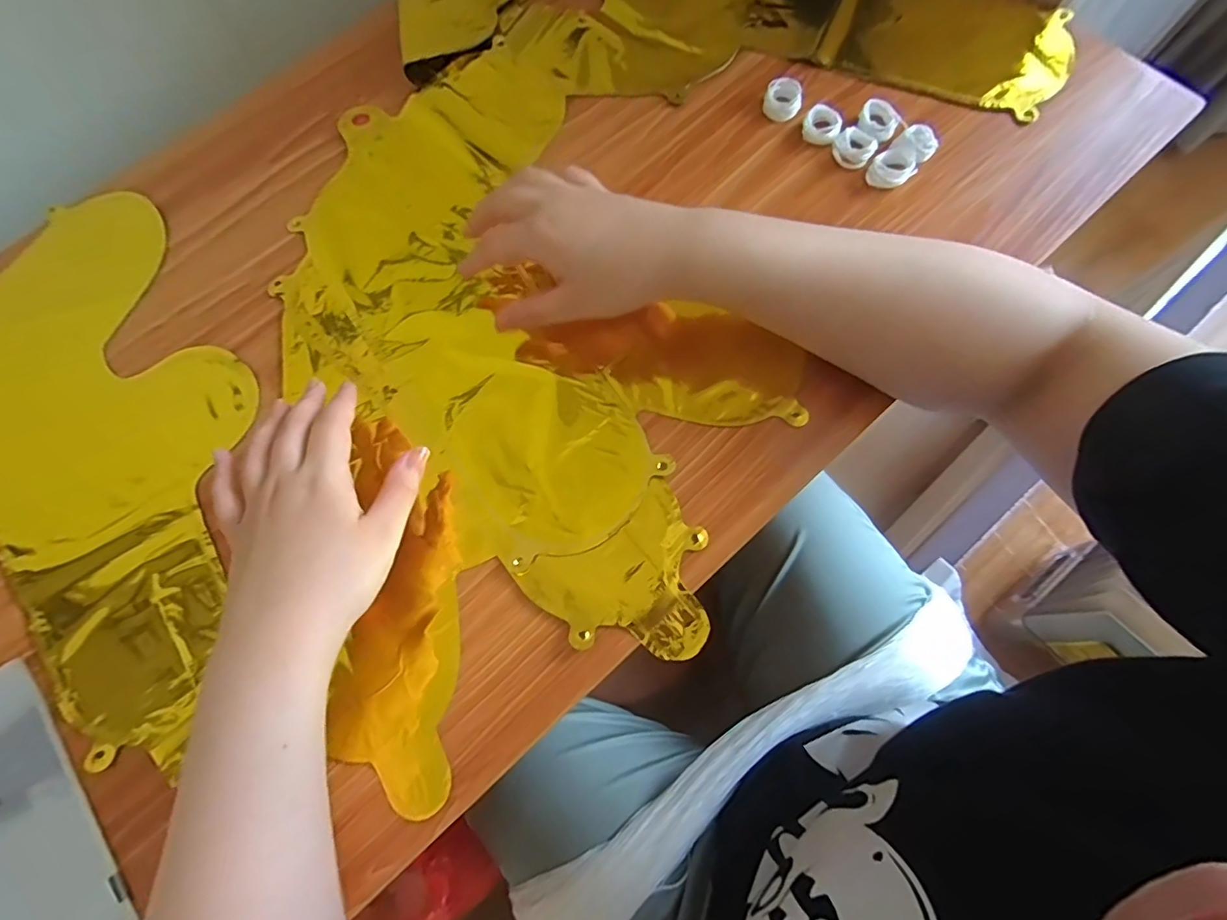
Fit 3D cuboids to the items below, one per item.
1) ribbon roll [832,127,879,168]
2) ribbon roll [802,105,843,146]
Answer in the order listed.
[{"bbox_3d":[0.184,-0.240,0.398,0.030,0.008,0.028,-1,75,2],"label":"ribbon roll"},{"bbox_3d":[0.161,-0.260,0.405,0.028,0.010,0.030,-1,75,2],"label":"ribbon roll"}]

